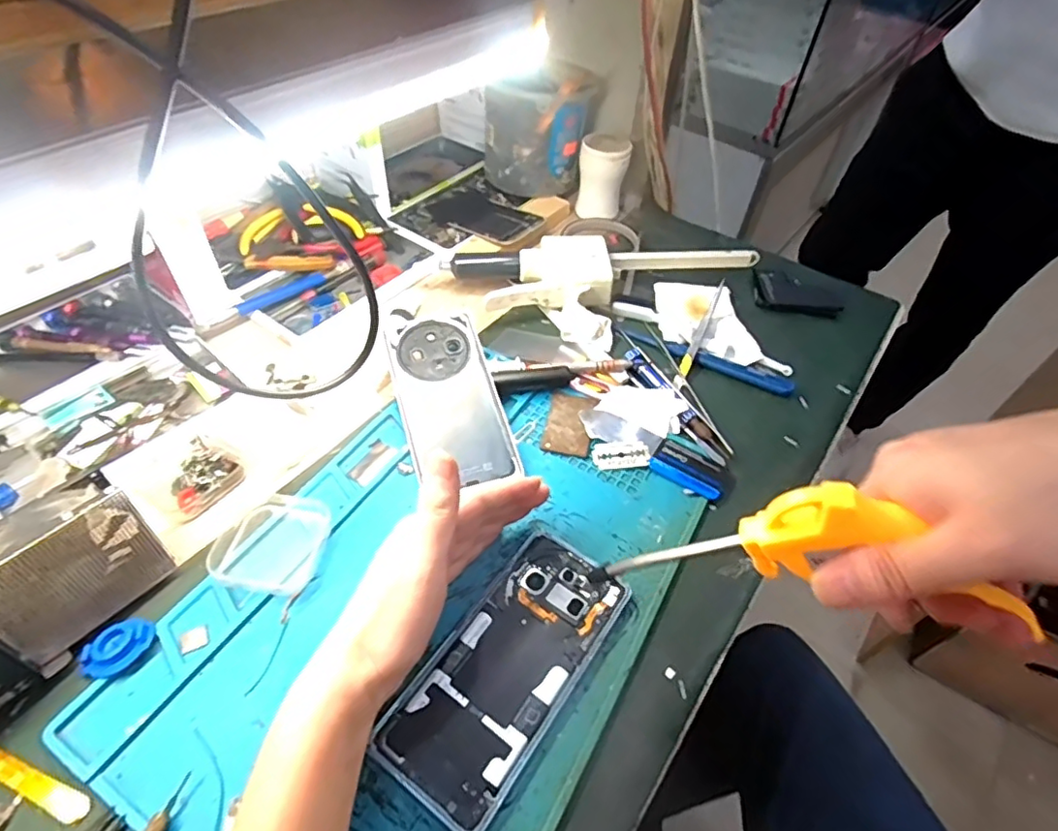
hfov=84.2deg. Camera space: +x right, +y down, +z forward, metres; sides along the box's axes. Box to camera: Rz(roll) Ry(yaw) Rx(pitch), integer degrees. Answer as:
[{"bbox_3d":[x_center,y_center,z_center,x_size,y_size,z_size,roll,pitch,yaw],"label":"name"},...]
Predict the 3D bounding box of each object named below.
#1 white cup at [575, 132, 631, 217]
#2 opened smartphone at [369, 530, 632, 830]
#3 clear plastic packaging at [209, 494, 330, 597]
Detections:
[{"bbox_3d":[0.082,-0.268,0.663,0.055,0.080,0.045,11,49,5],"label":"white cup"},{"bbox_3d":[-0.011,0.140,0.338,0.077,0.008,0.160,30,53,21],"label":"opened smartphone"},{"bbox_3d":[-0.166,0.082,0.382,0.062,0.016,0.065,10,49,5],"label":"clear plastic packaging"}]

